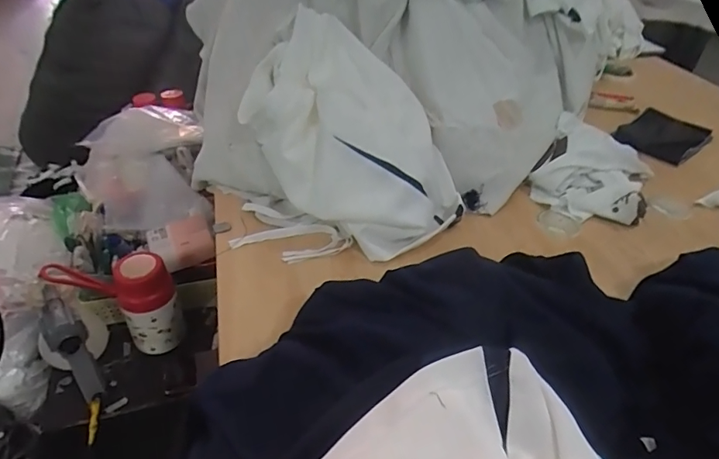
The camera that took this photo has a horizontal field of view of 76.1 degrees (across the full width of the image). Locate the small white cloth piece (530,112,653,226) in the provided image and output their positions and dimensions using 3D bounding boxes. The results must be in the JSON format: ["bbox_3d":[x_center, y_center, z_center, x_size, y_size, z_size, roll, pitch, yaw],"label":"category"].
[{"bbox_3d":[0.380,-0.097,0.740,0.165,0.066,0.204,22,44,23],"label":"small white cloth piece"}]

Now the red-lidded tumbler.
[{"bbox_3d":[-0.439,0.141,0.868,0.194,0.197,0.094,7,40,5],"label":"red-lidded tumbler"}]

